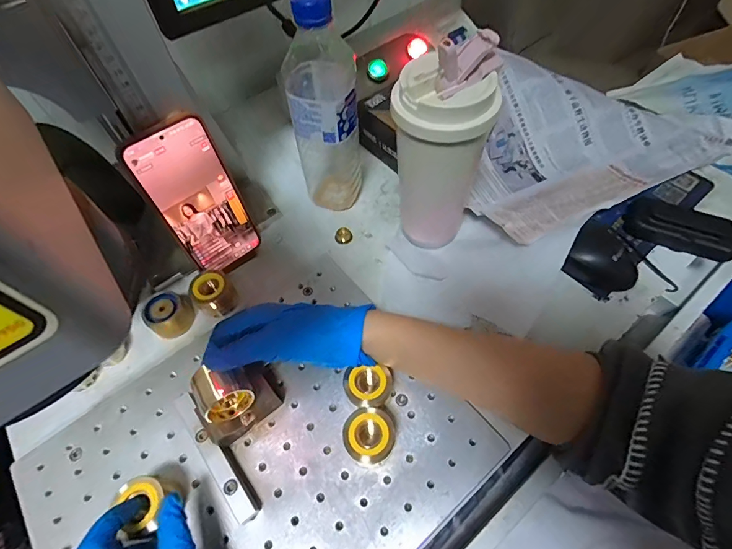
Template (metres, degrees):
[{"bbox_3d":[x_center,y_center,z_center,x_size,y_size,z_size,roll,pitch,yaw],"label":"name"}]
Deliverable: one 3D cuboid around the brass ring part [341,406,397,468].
[{"bbox_3d":[0.004,0.133,0.317,0.043,0.041,0.040,-1,58,2],"label":"brass ring part"}]

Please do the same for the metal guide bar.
[{"bbox_3d":[-0.128,0.151,0.328,0.019,0.017,0.118,-35,63,-18],"label":"metal guide bar"}]

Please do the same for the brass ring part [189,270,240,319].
[{"bbox_3d":[-0.159,0.018,0.402,0.039,0.033,0.040,-1,58,2],"label":"brass ring part"}]

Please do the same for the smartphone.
[{"bbox_3d":[-0.161,-0.069,0.381,0.077,0.160,0.006,-39,52,-19],"label":"smartphone"}]

